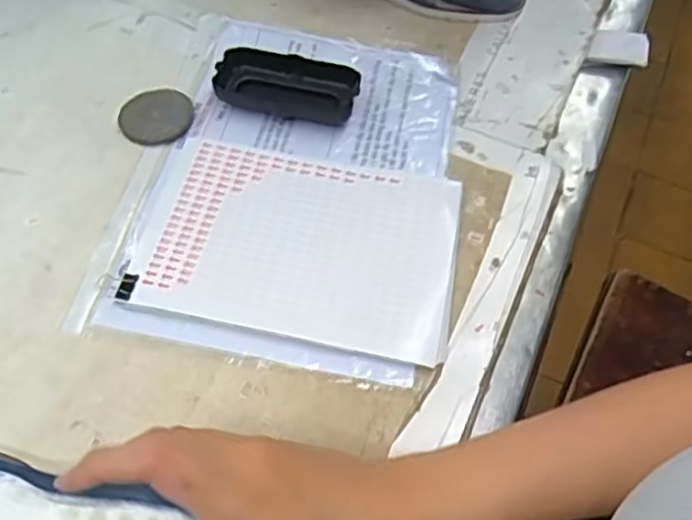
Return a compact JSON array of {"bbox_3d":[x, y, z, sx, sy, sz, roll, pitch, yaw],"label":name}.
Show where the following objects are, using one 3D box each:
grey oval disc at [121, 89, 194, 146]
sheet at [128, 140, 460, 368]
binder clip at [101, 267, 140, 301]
[{"bbox_3d":[-0.148,-0.113,0.536,0.058,0.006,0.051,-26,63,-20],"label":"grey oval disc"},{"bbox_3d":[-0.028,-0.013,0.479,0.205,0.011,0.148,11,57,2],"label":"sheet"},{"bbox_3d":[-0.152,0.015,0.450,0.030,0.004,0.019,20,58,8],"label":"binder clip"}]

